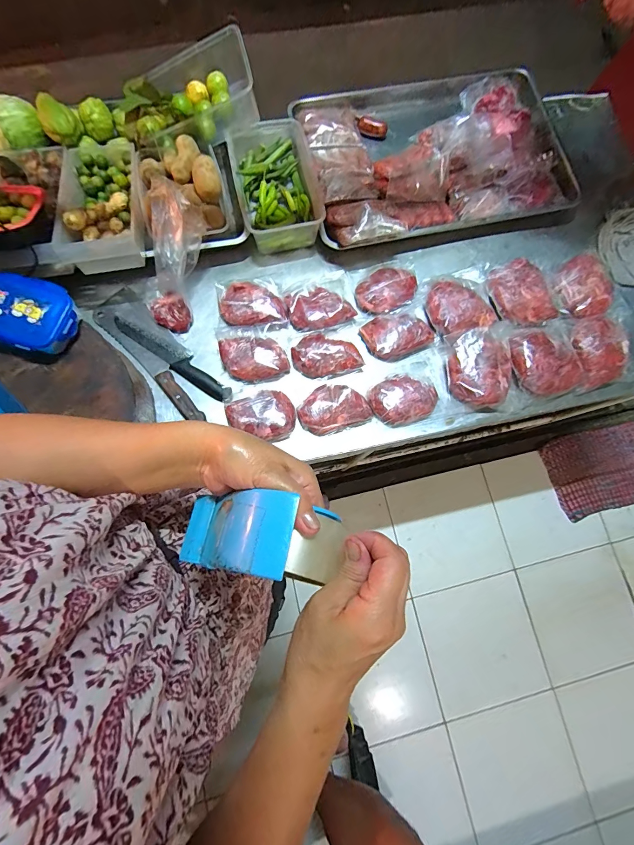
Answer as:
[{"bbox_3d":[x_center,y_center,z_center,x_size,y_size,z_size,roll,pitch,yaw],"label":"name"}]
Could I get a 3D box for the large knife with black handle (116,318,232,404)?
[{"bbox_3d":[-0.275,-0.128,0.669,0.283,0.015,0.045,33,79,3],"label":"large knife with black handle"}]

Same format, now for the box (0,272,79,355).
[{"bbox_3d":[-0.466,-0.177,0.551,0.156,0.046,0.118,13,78,-1],"label":"box"}]

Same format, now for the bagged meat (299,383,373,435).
[{"bbox_3d":[0.031,-0.025,0.661,0.131,0.031,0.084,-17,80,-7],"label":"bagged meat"}]

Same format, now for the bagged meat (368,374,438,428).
[{"bbox_3d":[0.166,-0.044,0.672,0.122,0.032,0.094,-20,81,-8],"label":"bagged meat"}]

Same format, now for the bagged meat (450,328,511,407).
[{"bbox_3d":[0.318,-0.105,0.685,0.112,0.050,0.147,4,79,-3],"label":"bagged meat"}]

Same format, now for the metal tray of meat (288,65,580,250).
[{"bbox_3d":[0.261,-0.600,0.759,0.568,0.060,0.422,-11,80,-6],"label":"metal tray of meat"}]

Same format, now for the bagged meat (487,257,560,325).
[{"bbox_3d":[0.416,-0.268,0.714,0.112,0.030,0.135,-6,79,-5],"label":"bagged meat"}]

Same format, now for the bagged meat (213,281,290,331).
[{"bbox_3d":[-0.130,-0.234,0.690,0.135,0.022,0.106,-4,79,-5],"label":"bagged meat"}]

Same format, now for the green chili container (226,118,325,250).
[{"bbox_3d":[-0.083,-0.491,0.724,0.167,0.071,0.252,-11,80,-6],"label":"green chili container"}]

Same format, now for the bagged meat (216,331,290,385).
[{"bbox_3d":[-0.122,-0.131,0.674,0.127,0.037,0.107,-8,79,-5],"label":"bagged meat"}]

